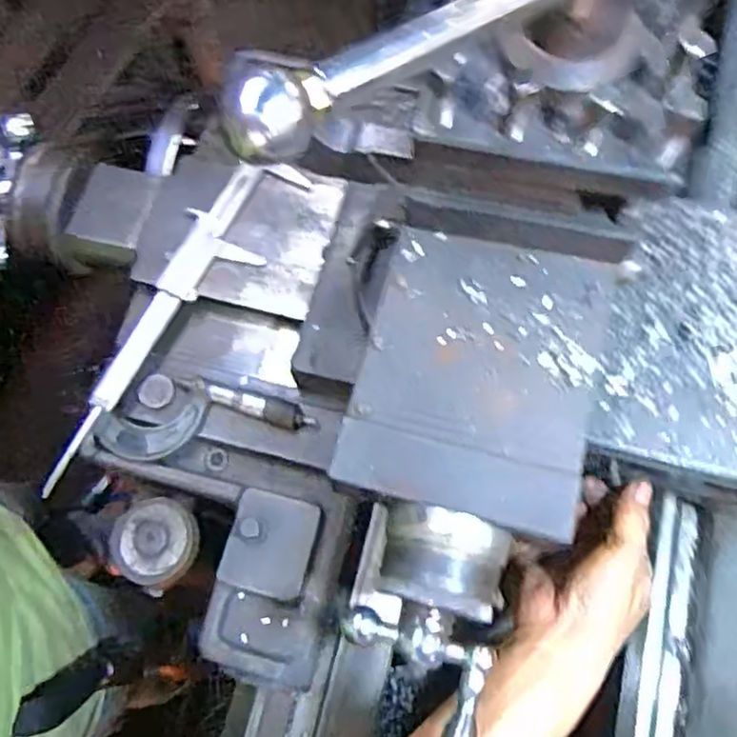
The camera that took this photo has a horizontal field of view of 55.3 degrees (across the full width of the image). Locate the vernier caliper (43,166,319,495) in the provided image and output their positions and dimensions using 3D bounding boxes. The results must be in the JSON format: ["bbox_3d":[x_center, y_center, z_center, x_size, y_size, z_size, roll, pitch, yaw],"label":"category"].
[{"bbox_3d":[-0.137,-0.035,0.503,0.058,0.018,0.279,26,74,10],"label":"vernier caliper"}]

